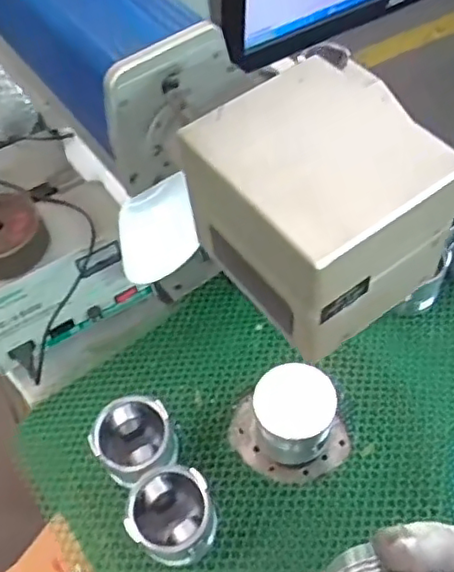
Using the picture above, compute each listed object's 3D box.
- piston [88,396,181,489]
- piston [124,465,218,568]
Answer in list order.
[{"bbox_3d":[-0.090,0.161,0.610,0.073,0.077,0.071,-2,55,3],"label":"piston"},{"bbox_3d":[-0.051,0.216,0.570,0.071,0.077,0.074,-2,55,3],"label":"piston"}]

